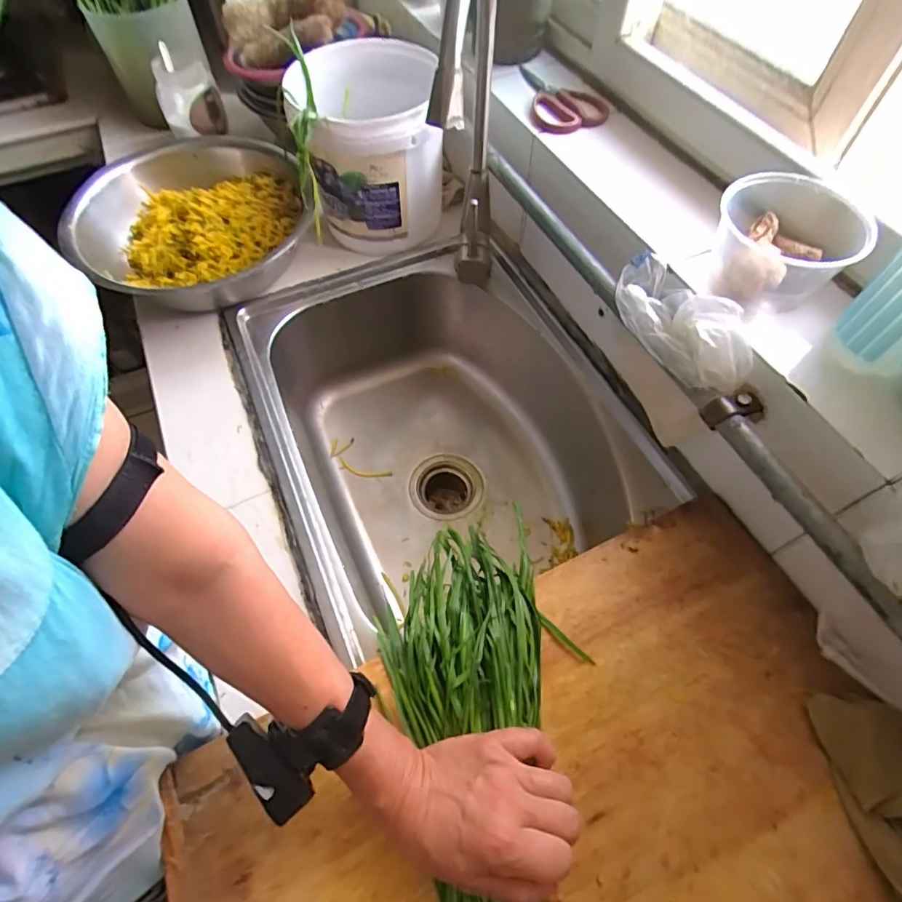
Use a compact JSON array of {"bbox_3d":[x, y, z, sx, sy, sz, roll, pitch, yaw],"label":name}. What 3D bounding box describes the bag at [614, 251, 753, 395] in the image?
[{"bbox_3d":[0.199,-0.120,0.446,0.047,0.056,0.150,-22,61,-12],"label":"bag"}]

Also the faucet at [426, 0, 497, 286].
[{"bbox_3d":[0.018,-0.298,0.523,0.046,0.333,0.270,5,59,5],"label":"faucet"}]

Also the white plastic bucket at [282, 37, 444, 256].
[{"bbox_3d":[-0.103,-0.401,0.683,0.179,0.194,0.211,-4,59,-1],"label":"white plastic bucket"}]

